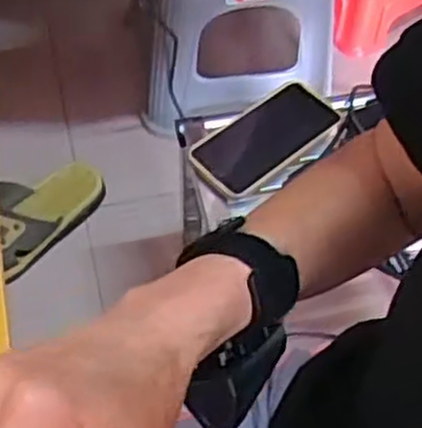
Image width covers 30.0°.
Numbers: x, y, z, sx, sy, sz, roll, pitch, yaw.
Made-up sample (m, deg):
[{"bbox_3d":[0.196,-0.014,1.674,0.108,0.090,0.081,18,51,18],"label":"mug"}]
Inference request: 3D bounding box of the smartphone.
[{"bbox_3d":[0.058,-0.083,0.828,0.168,0.015,0.081,-33,64,-23],"label":"smartphone"}]

